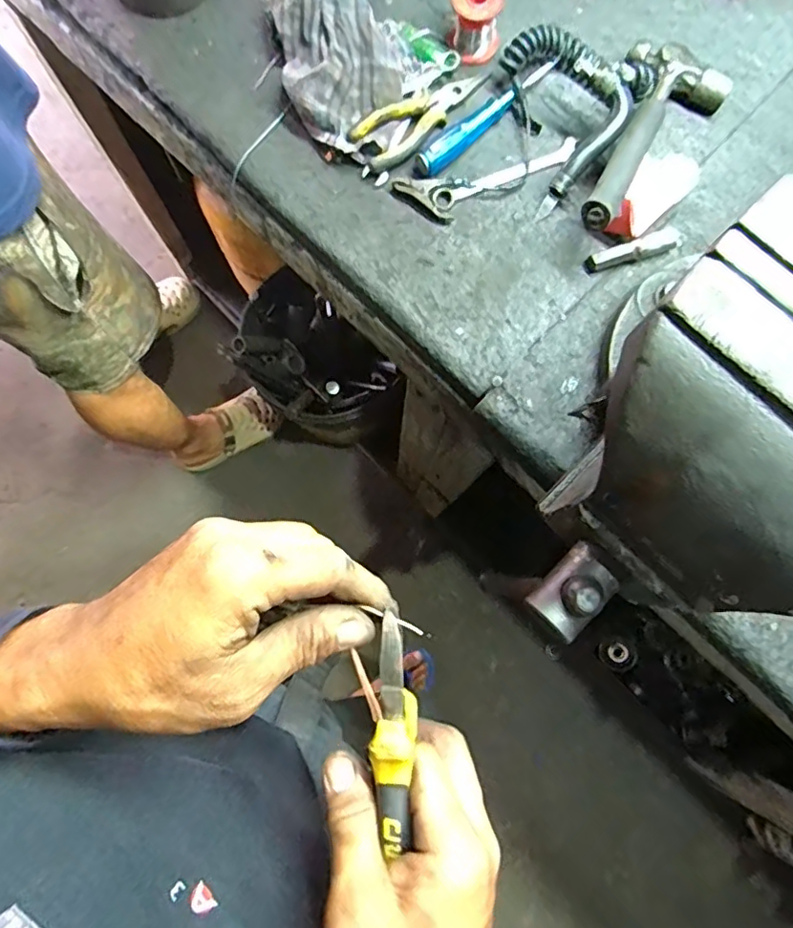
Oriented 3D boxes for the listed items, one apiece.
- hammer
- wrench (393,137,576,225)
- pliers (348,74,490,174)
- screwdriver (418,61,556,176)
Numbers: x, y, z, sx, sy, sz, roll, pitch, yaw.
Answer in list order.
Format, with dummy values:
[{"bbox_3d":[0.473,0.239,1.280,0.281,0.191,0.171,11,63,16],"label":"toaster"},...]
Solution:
[{"bbox_3d":[0.226,-0.308,0.532,0.104,0.038,0.245,32,69,5],"label":"hammer"},{"bbox_3d":[0.097,-0.286,0.565,0.188,0.009,0.053,-19,80,-3],"label":"wrench"},{"bbox_3d":[0.025,-0.356,0.565,0.151,0.022,0.045,-42,83,-7],"label":"pliers"},{"bbox_3d":[0.092,-0.358,0.574,0.181,0.022,0.022,-43,83,-7],"label":"screwdriver"}]

